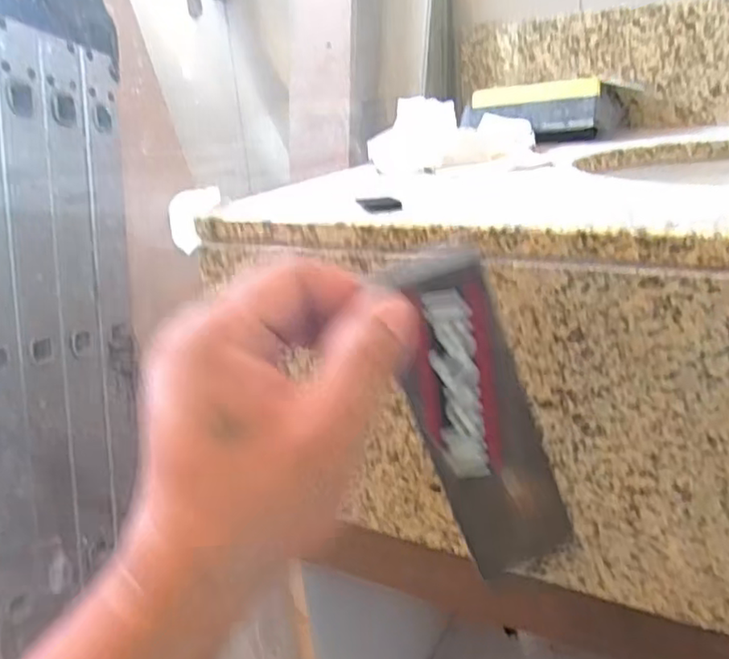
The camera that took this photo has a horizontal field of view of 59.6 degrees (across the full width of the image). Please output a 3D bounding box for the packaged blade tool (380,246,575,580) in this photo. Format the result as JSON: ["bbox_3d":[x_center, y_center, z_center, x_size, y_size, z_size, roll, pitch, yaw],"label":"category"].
[{"bbox_3d":[0.042,0.034,0.236,0.040,0.129,0.004,-23,15,1],"label":"packaged blade tool"}]

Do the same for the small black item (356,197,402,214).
[{"bbox_3d":[0.011,-0.088,0.453,0.029,0.006,0.028,-6,21,-4],"label":"small black item"}]

